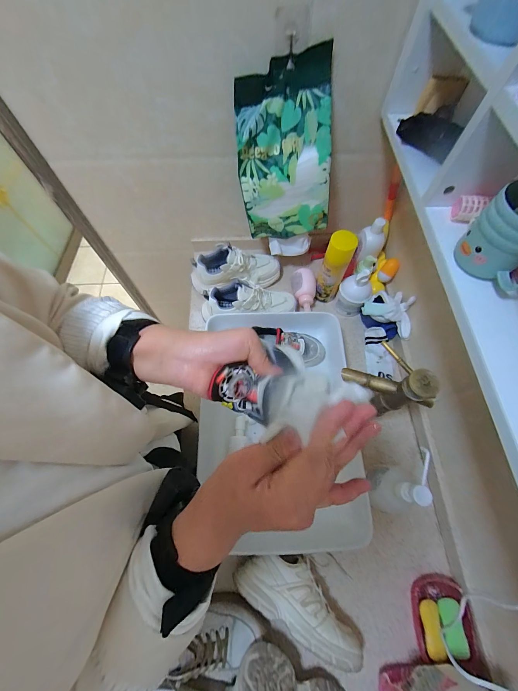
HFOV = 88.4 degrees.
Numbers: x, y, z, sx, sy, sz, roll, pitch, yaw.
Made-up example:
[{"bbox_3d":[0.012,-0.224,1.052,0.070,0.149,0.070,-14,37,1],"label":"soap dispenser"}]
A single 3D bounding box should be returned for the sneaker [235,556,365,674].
[{"bbox_3d":[0.076,0.464,0.496,0.231,0.101,0.091,25,69,11],"label":"sneaker"}]

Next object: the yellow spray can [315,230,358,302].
[{"bbox_3d":[0.195,-0.198,0.702,0.063,0.221,0.050,16,68,8],"label":"yellow spray can"}]

